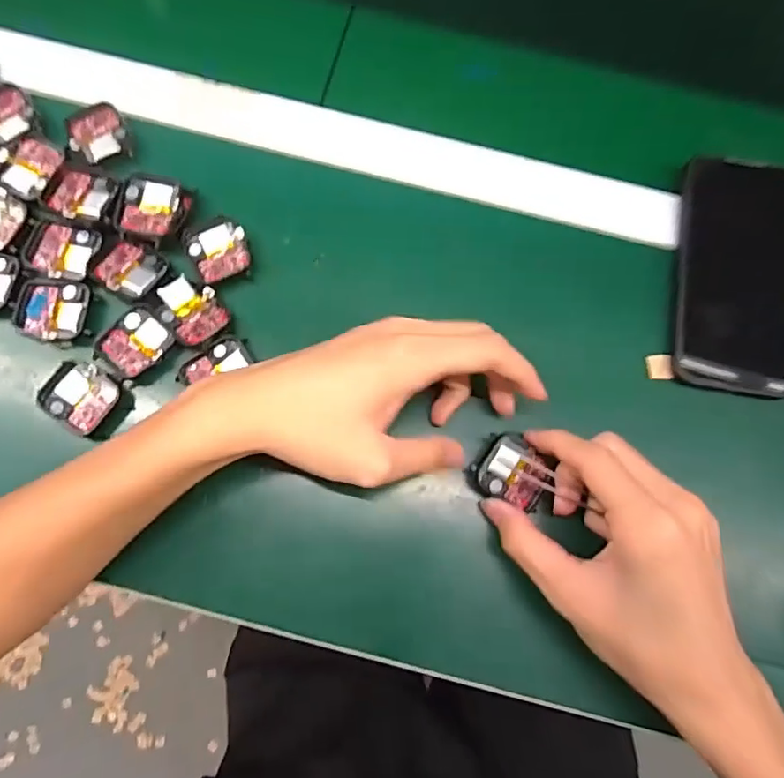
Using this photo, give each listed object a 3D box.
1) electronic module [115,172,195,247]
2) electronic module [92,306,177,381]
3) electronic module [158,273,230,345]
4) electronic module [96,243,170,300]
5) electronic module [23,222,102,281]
[{"bbox_3d":[-0.153,-0.114,0.355,0.041,0.011,0.043,9,75,1],"label":"electronic module"},{"bbox_3d":[-0.159,-0.030,0.340,0.036,0.009,0.042,34,77,7],"label":"electronic module"},{"bbox_3d":[-0.125,-0.050,0.345,0.034,0.008,0.044,-36,79,-10],"label":"electronic module"},{"bbox_3d":[-0.167,-0.078,0.352,0.037,0.009,0.035,27,76,5],"label":"electronic module"},{"bbox_3d":[-0.210,-0.088,0.353,0.043,0.006,0.035,11,75,1],"label":"electronic module"}]

